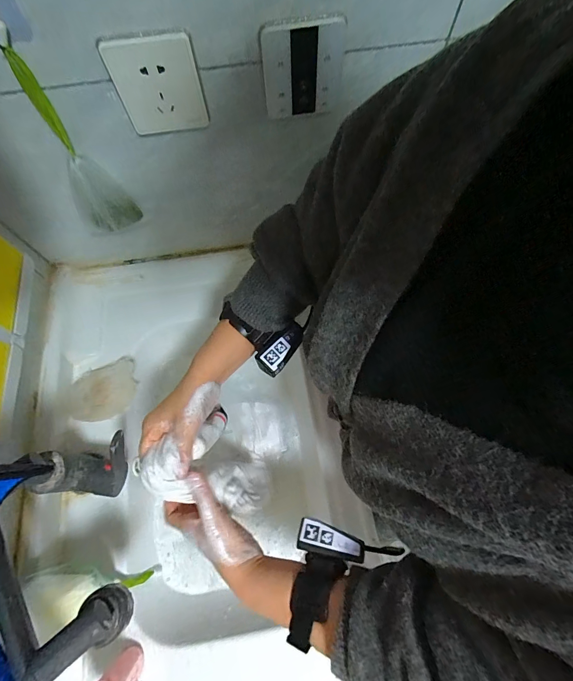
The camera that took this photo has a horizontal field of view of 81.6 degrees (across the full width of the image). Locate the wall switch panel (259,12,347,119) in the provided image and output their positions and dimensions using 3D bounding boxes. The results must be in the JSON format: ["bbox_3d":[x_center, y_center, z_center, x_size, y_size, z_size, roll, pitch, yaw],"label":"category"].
[{"bbox_3d":[0.019,-0.286,0.359,0.086,0.094,0.018,-8,71,-1],"label":"wall switch panel"}]

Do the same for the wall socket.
[{"bbox_3d":[-0.138,-0.271,0.359,0.088,0.093,0.007,-7,69,-1],"label":"wall socket"}]

